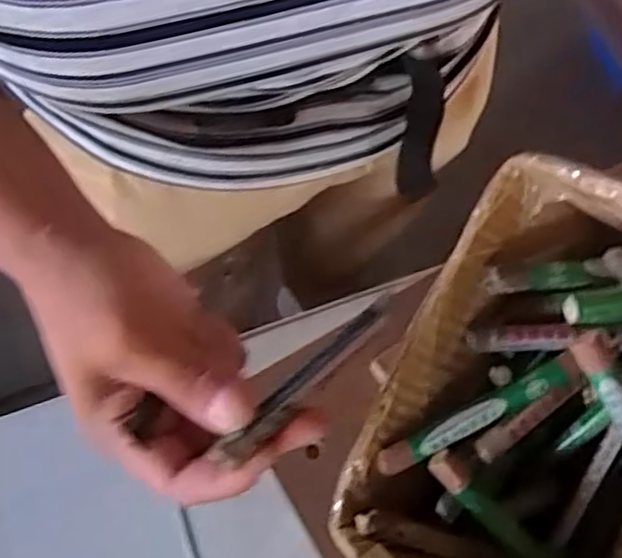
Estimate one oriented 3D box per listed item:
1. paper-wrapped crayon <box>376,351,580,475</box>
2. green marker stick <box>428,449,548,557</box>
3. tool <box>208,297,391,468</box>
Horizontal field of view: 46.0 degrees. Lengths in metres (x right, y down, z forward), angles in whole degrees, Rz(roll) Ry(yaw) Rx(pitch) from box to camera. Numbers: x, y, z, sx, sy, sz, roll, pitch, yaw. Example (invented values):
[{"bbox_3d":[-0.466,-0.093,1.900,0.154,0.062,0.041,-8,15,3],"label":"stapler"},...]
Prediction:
[{"bbox_3d":[0.079,0.062,0.341,0.104,0.015,0.012,-25,70,-11],"label":"paper-wrapped crayon"},{"bbox_3d":[0.090,0.116,0.342,0.096,0.010,0.011,46,72,-10],"label":"green marker stick"},{"bbox_3d":[-0.001,0.040,0.299,0.011,0.007,0.093,43,70,15],"label":"tool"}]

